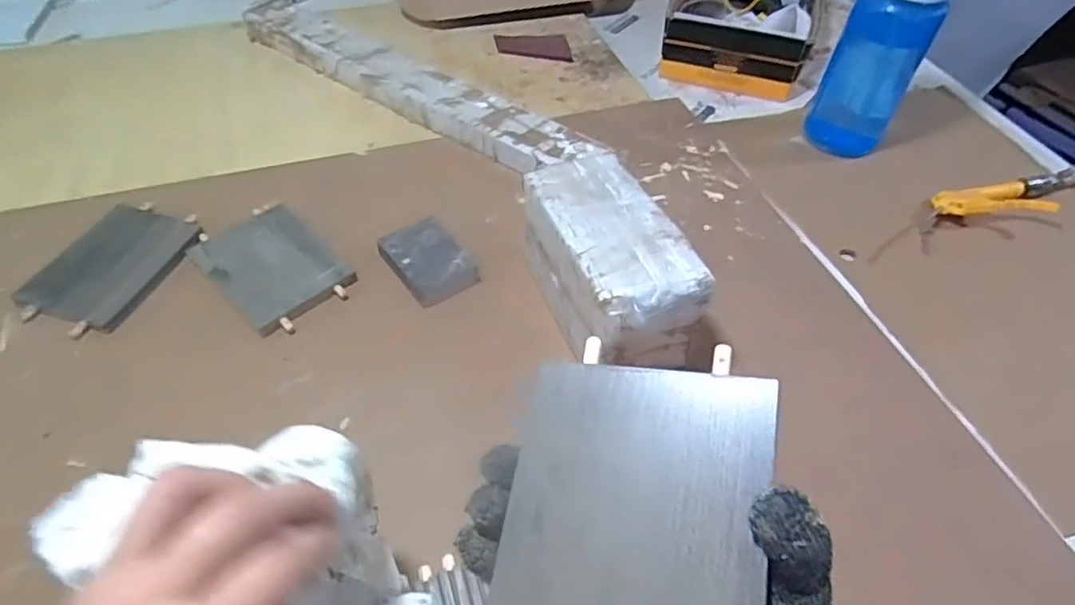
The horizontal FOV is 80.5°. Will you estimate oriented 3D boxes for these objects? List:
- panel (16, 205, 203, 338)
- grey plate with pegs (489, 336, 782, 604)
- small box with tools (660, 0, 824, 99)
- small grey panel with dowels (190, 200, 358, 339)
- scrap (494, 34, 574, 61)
[{"bbox_3d":[-0.456,-0.042,0.680,0.127,0.011,0.173,14,51,10],"label":"panel"},{"bbox_3d":[0.039,0.102,0.274,0.112,0.007,0.160,2,66,24],"label":"grey plate with pegs"},{"bbox_3d":[0.342,-0.482,1.050,0.223,0.087,0.342,14,51,10],"label":"small box with tools"},{"bbox_3d":[-0.286,-0.041,0.683,0.168,0.011,0.112,38,59,26],"label":"small grey panel with dowels"},{"bbox_3d":[-0.006,-0.412,1.014,0.125,0.014,0.052,7,50,3],"label":"scrap"}]

